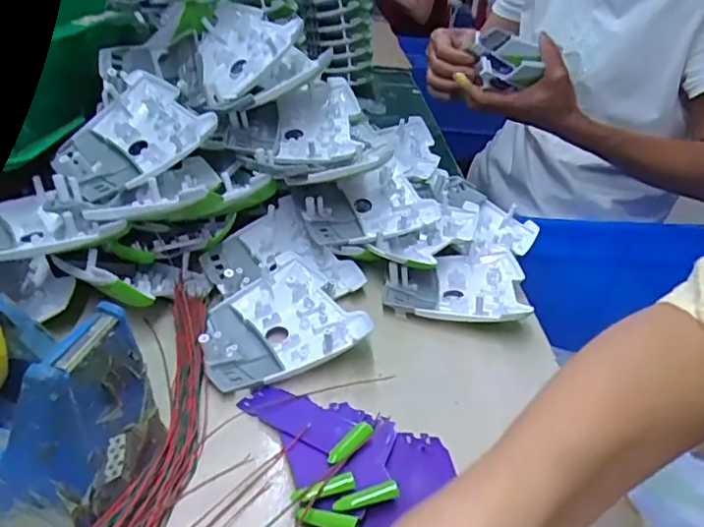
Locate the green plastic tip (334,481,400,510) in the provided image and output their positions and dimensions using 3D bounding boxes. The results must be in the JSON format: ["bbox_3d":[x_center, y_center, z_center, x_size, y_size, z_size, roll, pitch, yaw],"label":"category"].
[{"bbox_3d":[0.007,0.112,0.275,0.032,0.006,0.009,-14,34,-6],"label":"green plastic tip"}]

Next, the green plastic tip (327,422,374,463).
[{"bbox_3d":[-0.001,0.096,0.304,0.010,0.009,0.031,28,37,31],"label":"green plastic tip"}]

